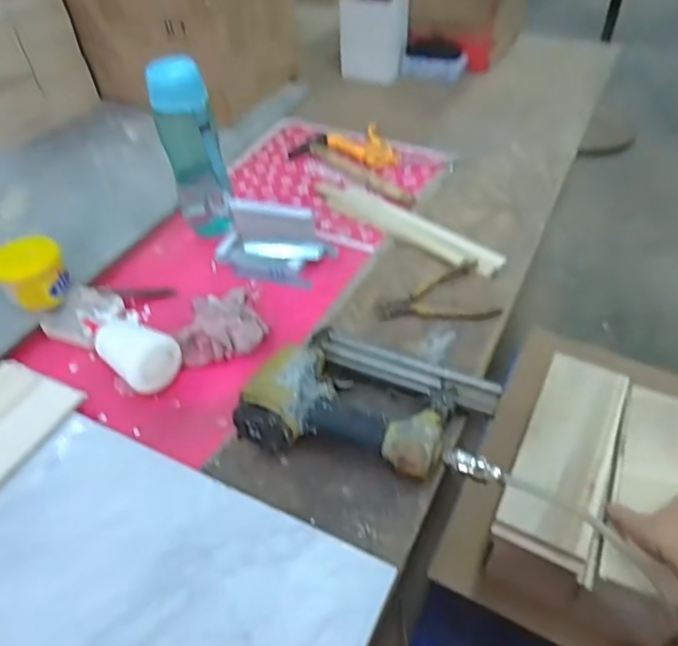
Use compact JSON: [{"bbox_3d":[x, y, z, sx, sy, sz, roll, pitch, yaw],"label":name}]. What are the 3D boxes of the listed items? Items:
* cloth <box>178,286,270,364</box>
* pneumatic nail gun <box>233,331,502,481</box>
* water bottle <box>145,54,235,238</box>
[{"bbox_3d":[-0.144,-0.010,0.684,0.101,0.036,0.113,-11,46,-8],"label":"cloth"},{"bbox_3d":[0.032,0.079,0.565,0.221,0.057,0.155,16,48,18],"label":"pneumatic nail gun"},{"bbox_3d":[-0.189,-0.214,0.742,0.063,0.234,0.059,-25,49,-21],"label":"water bottle"}]

